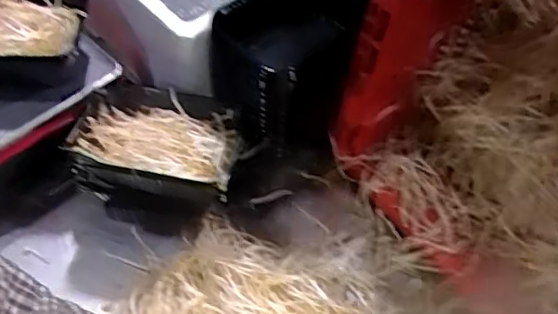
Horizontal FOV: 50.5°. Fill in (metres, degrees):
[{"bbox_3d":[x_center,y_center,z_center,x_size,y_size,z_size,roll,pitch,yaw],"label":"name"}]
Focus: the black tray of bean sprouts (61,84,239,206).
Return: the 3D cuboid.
[{"bbox_3d":[-0.137,-0.006,0.687,0.184,0.082,0.130,10,55,3],"label":"black tray of bean sprouts"}]

